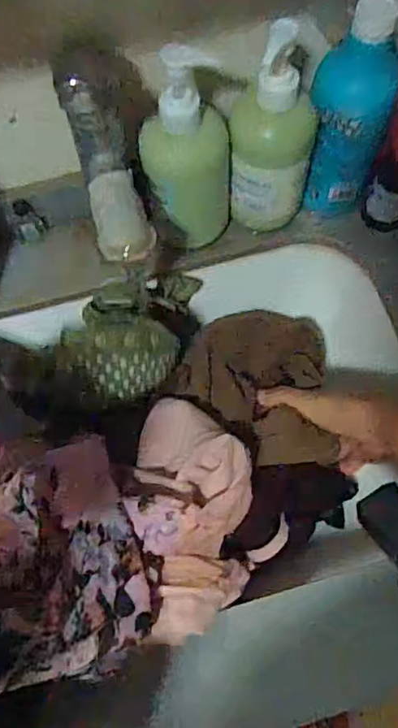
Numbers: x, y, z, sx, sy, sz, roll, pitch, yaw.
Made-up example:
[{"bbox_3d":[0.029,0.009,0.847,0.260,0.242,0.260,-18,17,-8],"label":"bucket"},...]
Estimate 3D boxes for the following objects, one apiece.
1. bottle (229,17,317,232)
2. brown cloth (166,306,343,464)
[{"bbox_3d":[0.059,-0.181,0.470,0.068,0.172,0.051,6,66,4],"label":"bottle"},{"bbox_3d":[0.044,0.013,0.508,0.137,0.036,0.144,0,66,1],"label":"brown cloth"}]

